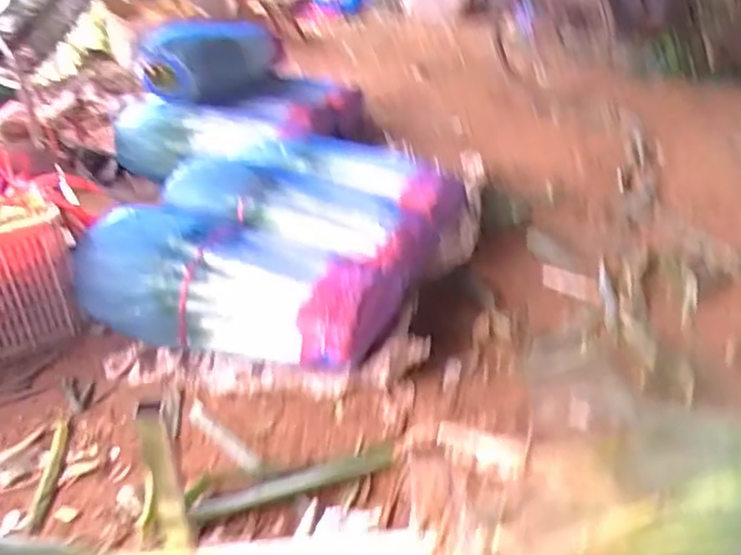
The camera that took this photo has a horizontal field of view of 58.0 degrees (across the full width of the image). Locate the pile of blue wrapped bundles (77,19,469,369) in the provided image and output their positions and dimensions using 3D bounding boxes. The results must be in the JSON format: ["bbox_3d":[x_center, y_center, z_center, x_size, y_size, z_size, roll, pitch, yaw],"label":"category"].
[{"bbox_3d":[-0.178,-0.123,1.703,0.661,0.259,0.858,9,31,19],"label":"pile of blue wrapped bundles"}]

